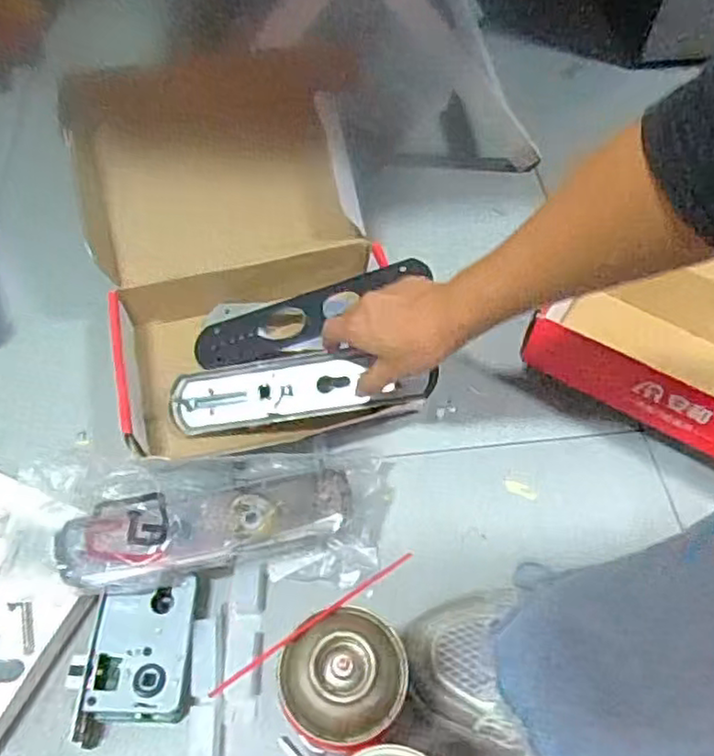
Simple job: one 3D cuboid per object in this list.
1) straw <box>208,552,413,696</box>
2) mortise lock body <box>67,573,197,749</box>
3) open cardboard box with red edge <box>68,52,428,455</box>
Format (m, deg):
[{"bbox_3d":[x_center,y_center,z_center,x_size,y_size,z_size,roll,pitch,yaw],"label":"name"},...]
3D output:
[{"bbox_3d":[-0.020,0.120,0.332,0.117,0.006,0.004,-30,62,-20],"label":"straw"},{"bbox_3d":[-0.148,0.188,0.450,0.073,0.029,0.095,-2,56,-3],"label":"mortise lock body"},{"bbox_3d":[-0.099,-0.118,0.588,0.256,0.143,0.359,-11,57,-9],"label":"open cardboard box with red edge"}]

